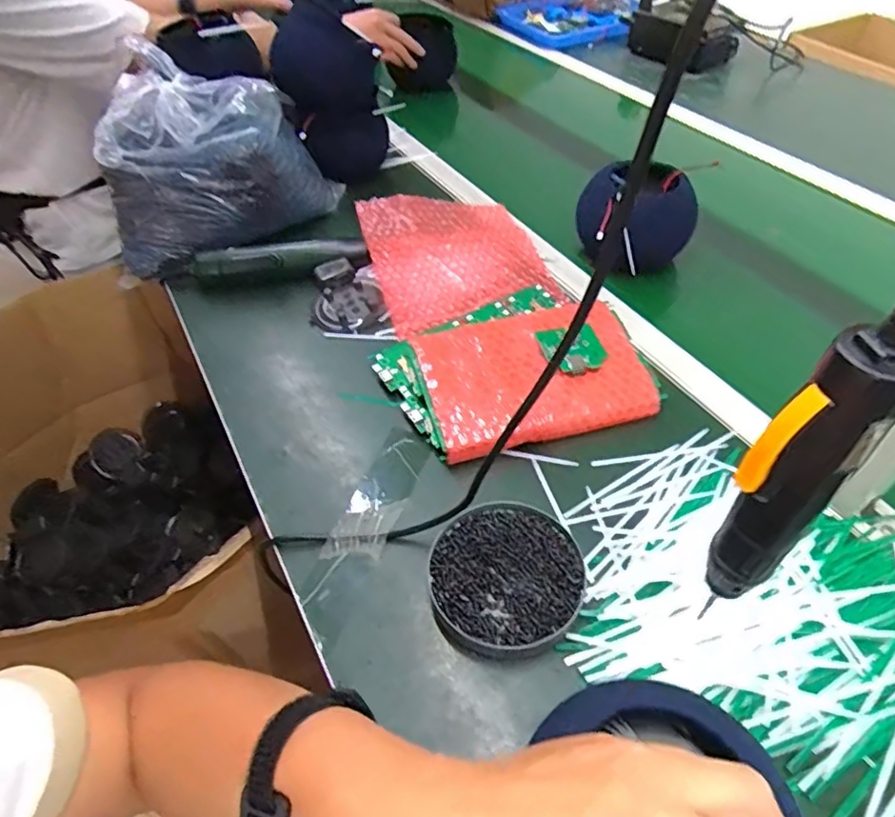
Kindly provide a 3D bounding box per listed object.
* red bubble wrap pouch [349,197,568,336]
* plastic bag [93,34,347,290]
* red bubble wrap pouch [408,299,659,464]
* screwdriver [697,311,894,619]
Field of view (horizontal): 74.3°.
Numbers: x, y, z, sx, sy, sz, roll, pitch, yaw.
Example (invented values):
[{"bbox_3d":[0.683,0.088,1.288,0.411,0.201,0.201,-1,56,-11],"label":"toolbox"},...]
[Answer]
[{"bbox_3d":[0.008,-0.183,0.706,0.192,0.019,0.200,-13,62,-13],"label":"red bubble wrap pouch"},{"bbox_3d":[-0.290,-0.301,0.744,0.248,0.183,0.204,2,48,5],"label":"plastic bag"},{"bbox_3d":[0.080,-0.029,0.556,0.200,0.046,0.133,-15,49,-11],"label":"red bubble wrap pouch"},{"bbox_3d":[0.151,0.031,0.258,0.036,0.216,0.031,-31,54,-23],"label":"screwdriver"}]

